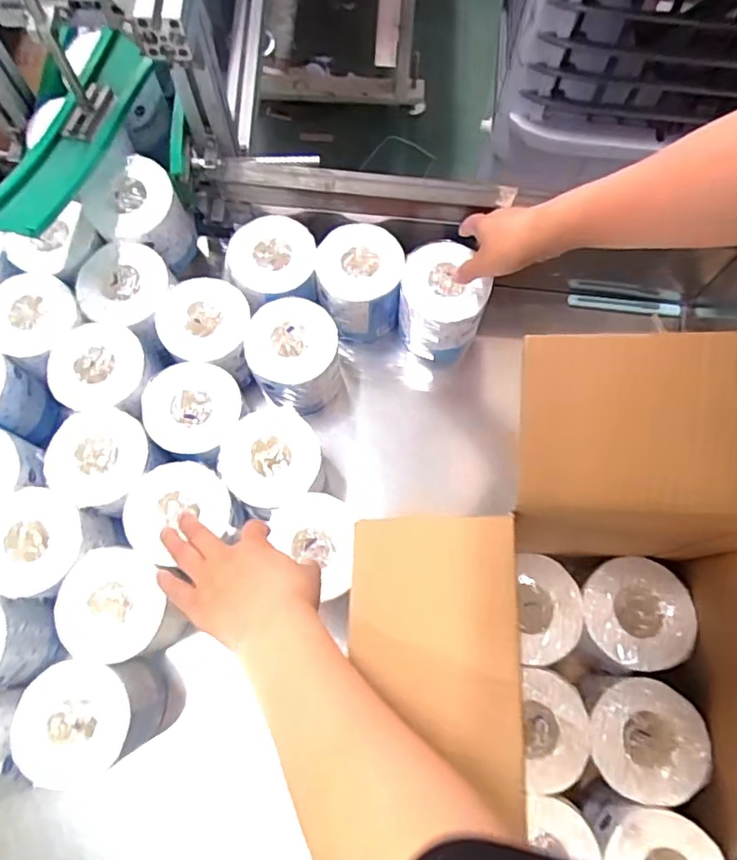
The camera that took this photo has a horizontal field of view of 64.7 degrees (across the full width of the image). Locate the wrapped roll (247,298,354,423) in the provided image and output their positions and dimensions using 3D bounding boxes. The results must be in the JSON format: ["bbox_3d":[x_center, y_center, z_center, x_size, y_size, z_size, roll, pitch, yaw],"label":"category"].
[{"bbox_3d":[-0.080,-0.073,0.662,0.098,0.124,0.097,0,72,0],"label":"wrapped roll"}]

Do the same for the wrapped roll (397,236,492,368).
[{"bbox_3d":[0.083,-0.146,0.691,0.091,0.127,0.100,0,72,0],"label":"wrapped roll"}]

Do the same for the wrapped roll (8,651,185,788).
[{"bbox_3d":[-0.252,0.267,0.549,0.101,0.120,0.097,-17,73,-5],"label":"wrapped roll"}]

